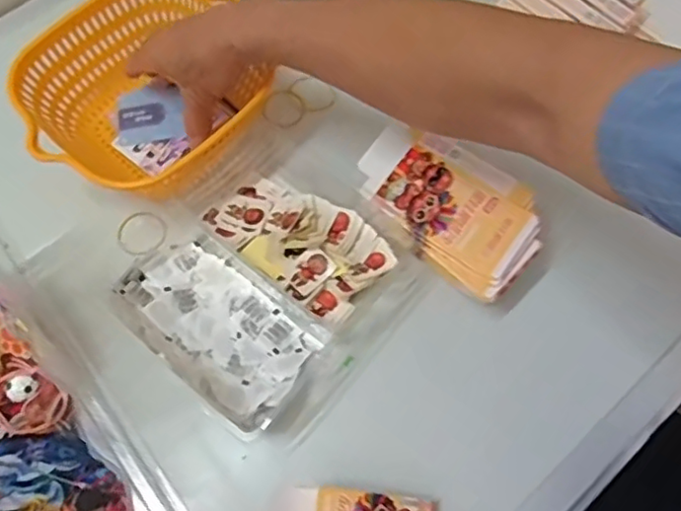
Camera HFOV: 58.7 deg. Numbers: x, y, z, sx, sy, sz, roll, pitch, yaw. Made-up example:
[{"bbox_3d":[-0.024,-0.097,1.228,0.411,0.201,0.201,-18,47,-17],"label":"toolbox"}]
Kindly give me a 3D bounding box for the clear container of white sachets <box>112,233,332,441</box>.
[{"bbox_3d":[-0.103,0.051,0.492,0.183,0.041,0.101,38,73,16],"label":"clear container of white sachets"}]

